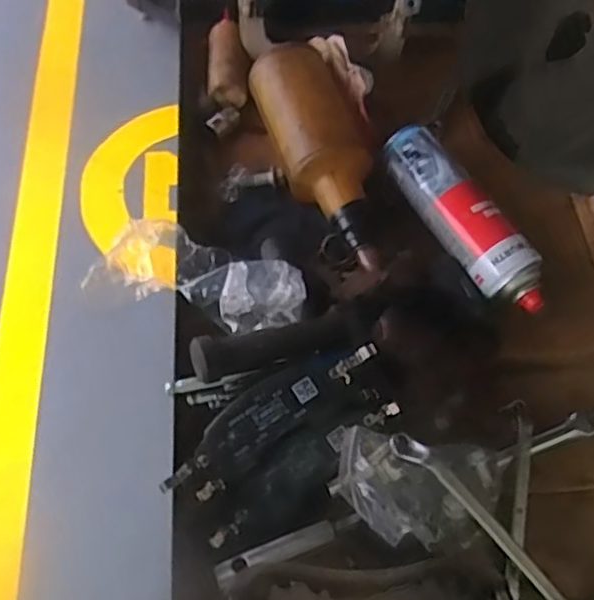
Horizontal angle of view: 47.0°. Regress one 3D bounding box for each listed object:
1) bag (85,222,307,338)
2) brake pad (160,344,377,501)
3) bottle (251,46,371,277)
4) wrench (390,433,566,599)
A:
[{"bbox_3d":[-0.086,-0.019,0.610,0.188,0.055,0.085,15,65,0],"label":"bag"},{"bbox_3d":[-0.023,0.088,0.536,0.180,0.033,0.045,-38,70,-3],"label":"brake pad"},{"bbox_3d":[0.026,-0.154,0.693,0.092,0.075,0.271,-16,69,-13],"label":"bottle"},{"bbox_3d":[0.156,0.182,0.522,0.216,0.024,0.020,46,68,1],"label":"wrench"}]

